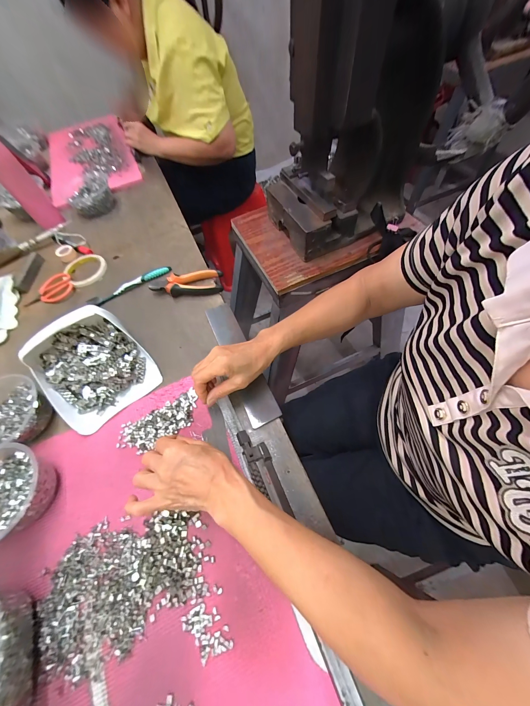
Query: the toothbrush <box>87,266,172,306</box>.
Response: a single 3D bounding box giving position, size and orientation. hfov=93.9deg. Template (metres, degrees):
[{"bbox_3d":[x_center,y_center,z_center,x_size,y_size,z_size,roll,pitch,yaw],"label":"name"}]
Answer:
[{"bbox_3d":[-0.292,-0.148,0.538,0.182,0.013,0.022,-30,63,-10],"label":"toothbrush"}]

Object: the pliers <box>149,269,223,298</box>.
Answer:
[{"bbox_3d":[-0.166,-0.147,0.523,0.152,0.025,0.055,-2,62,5],"label":"pliers"}]

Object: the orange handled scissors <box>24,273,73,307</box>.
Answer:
[{"bbox_3d":[-0.484,-0.139,0.554,0.063,0.020,0.108,31,70,21],"label":"orange handled scissors"}]

